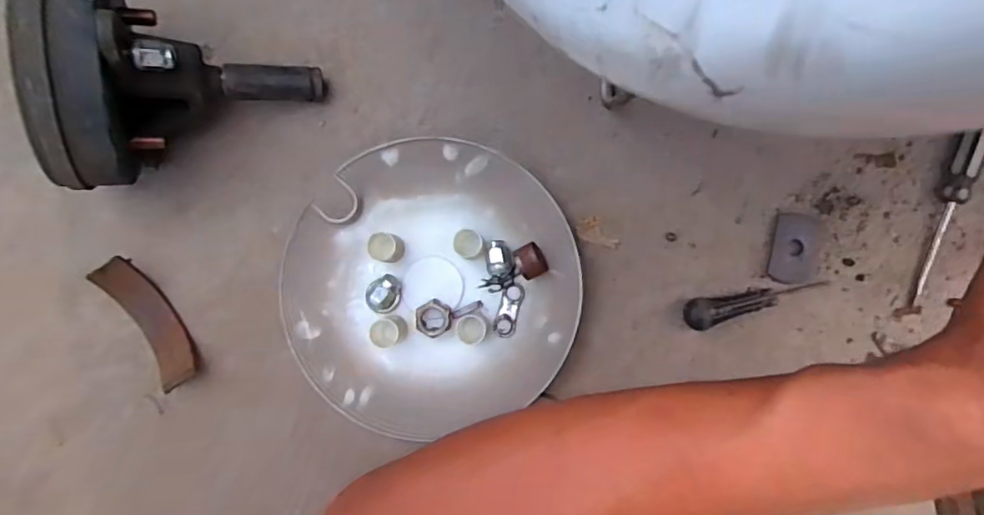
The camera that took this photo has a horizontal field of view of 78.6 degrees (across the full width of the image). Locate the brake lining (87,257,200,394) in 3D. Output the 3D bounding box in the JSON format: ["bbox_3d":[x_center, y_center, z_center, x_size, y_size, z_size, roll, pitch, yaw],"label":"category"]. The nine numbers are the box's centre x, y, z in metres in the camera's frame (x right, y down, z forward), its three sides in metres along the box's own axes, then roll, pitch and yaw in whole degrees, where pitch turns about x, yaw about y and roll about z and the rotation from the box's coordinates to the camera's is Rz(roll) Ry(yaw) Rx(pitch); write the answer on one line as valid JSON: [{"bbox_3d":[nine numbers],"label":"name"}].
[{"bbox_3d":[-0.294,0.055,0.518,0.038,0.019,0.118,-32,95,-23],"label":"brake lining"}]

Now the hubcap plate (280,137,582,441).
[{"bbox_3d":[-0.053,0.025,0.512,0.239,0.029,0.240,0,86,2],"label":"hubcap plate"}]

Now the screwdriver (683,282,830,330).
[{"bbox_3d":[0.224,0.041,0.506,0.122,0.021,0.026,-7,86,2],"label":"screwdriver"}]

